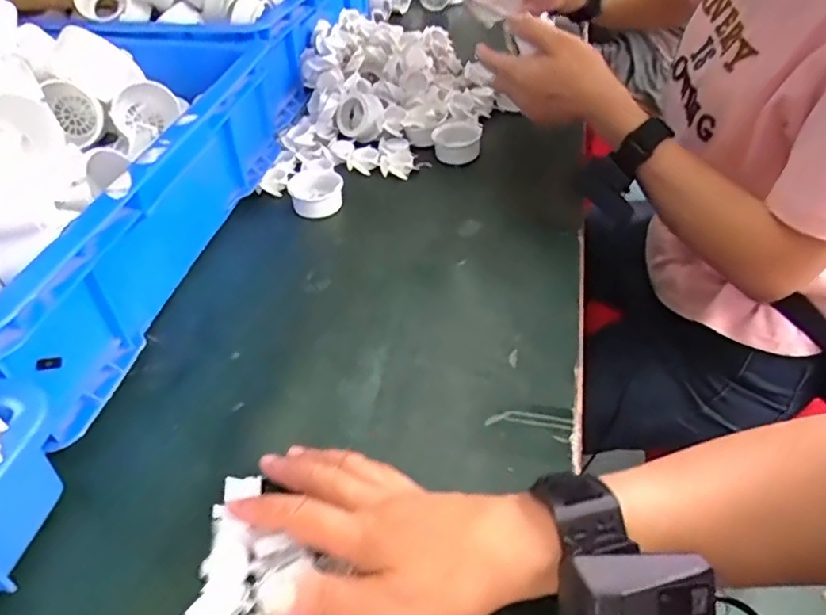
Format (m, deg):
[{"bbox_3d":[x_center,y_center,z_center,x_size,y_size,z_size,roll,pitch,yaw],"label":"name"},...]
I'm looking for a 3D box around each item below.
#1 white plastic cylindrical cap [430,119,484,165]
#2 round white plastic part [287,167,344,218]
[{"bbox_3d":[0.049,-0.184,0.661,0.051,0.032,0.048,2,45,5],"label":"white plastic cylindrical cap"},{"bbox_3d":[-0.096,-0.118,0.602,0.051,0.024,0.066,-12,46,-9],"label":"round white plastic part"}]

